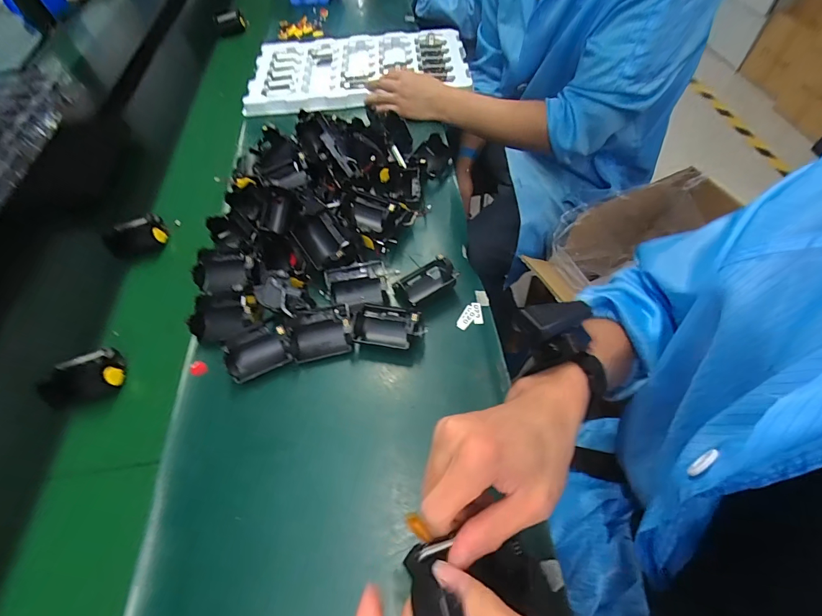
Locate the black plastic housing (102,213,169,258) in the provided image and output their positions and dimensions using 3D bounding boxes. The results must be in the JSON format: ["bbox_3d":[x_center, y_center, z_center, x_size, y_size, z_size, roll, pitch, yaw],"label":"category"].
[{"bbox_3d":[-0.407,-0.102,0.581,0.083,0.042,0.058,-10,56,-1],"label":"black plastic housing"}]

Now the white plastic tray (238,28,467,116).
[{"bbox_3d":[-0.115,-0.514,0.833,0.444,0.030,0.290,-6,56,1],"label":"white plastic tray"}]

